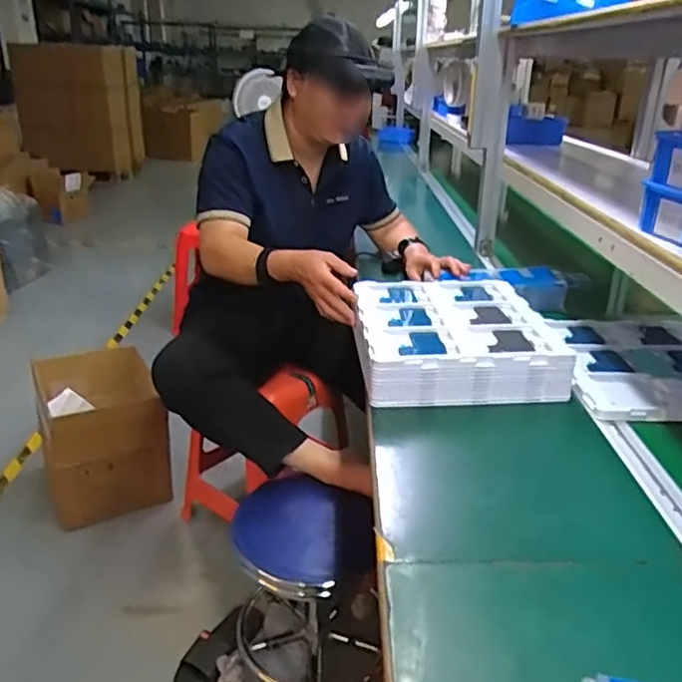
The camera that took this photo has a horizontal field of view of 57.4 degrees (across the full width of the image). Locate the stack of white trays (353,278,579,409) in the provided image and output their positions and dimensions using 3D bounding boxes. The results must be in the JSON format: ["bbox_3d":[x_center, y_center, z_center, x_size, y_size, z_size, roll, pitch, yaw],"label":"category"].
[{"bbox_3d":[0.169,-0.011,0.982,0.283,0.076,0.320,0,24,-4],"label":"stack of white trays"}]

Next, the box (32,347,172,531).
[{"bbox_3d":[-0.659,0.274,1.749,0.311,0.370,0.293,-9,26,-23],"label":"box"}]

